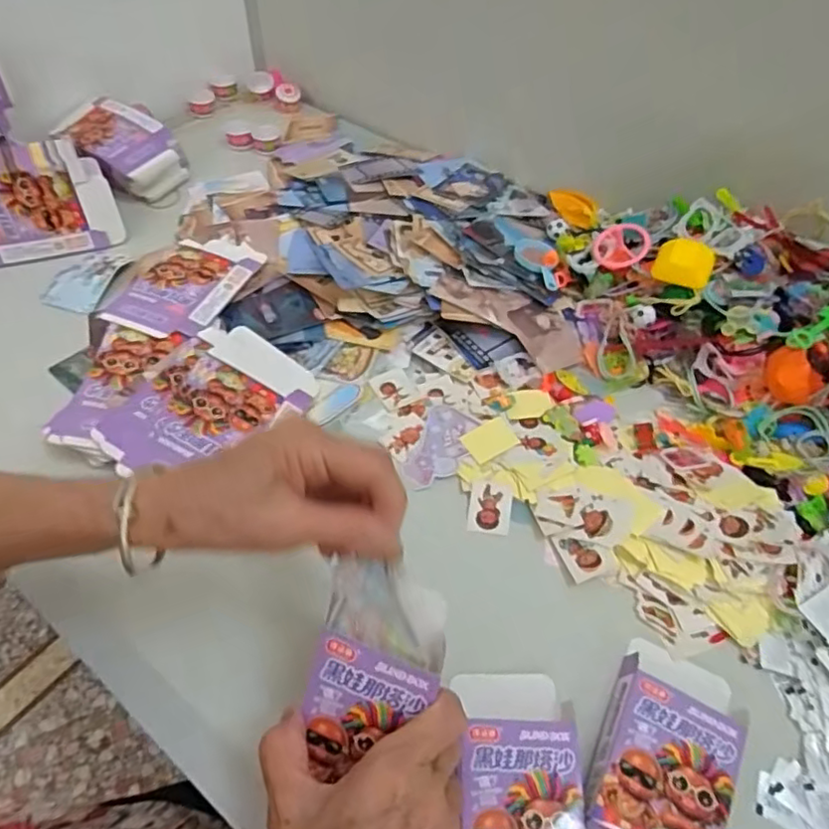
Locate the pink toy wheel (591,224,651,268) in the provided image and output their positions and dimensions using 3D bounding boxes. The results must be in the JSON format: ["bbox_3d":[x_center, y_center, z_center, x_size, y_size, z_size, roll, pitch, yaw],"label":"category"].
[{"bbox_3d":[0.189,-0.153,0.560,0.050,0.006,0.044,-18,65,25],"label":"pink toy wheel"}]

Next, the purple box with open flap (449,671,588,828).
[{"bbox_3d":[0.058,0.204,0.338,0.067,0.032,0.118,4,52,1],"label":"purple box with open flap"}]

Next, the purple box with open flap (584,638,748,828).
[{"bbox_3d":[0.144,0.192,0.349,0.069,0.027,0.122,25,55,17],"label":"purple box with open flap"}]

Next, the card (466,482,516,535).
[{"bbox_3d":[0.057,0.069,0.452,0.032,0.005,0.036,9,55,4],"label":"card"}]

